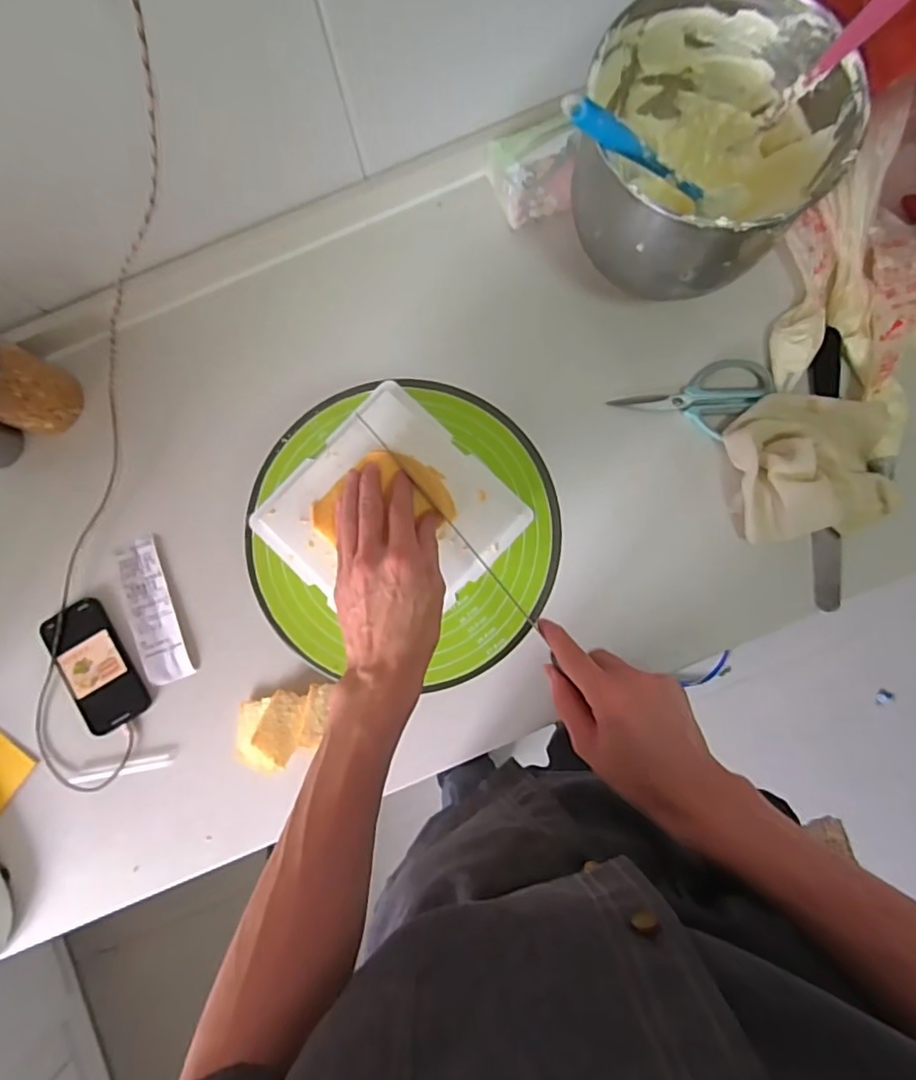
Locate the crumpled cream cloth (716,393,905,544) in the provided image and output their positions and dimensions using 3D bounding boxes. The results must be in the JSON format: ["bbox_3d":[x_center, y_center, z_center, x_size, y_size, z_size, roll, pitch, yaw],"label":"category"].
[{"bbox_3d":[0.385,-0.084,0.622,0.172,0.059,0.155,-6,85,1],"label":"crumpled cream cloth"}]

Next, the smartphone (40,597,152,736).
[{"bbox_3d":[-0.415,0.145,0.656,0.072,0.010,0.146,-31,84,-1],"label":"smartphone"}]

